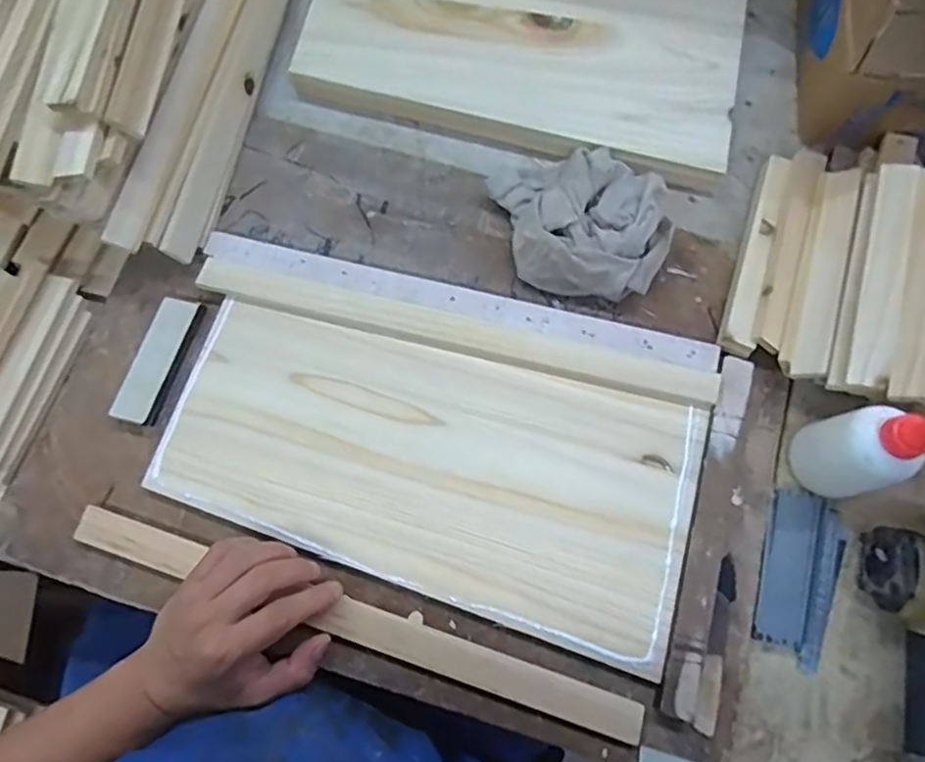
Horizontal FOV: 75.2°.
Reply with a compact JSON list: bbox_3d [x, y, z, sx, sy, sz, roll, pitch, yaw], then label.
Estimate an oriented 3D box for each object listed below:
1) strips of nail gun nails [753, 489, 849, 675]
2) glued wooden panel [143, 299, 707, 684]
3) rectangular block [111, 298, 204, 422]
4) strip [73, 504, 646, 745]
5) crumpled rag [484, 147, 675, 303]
[{"bbox_3d":[0.270,0.156,0.477,0.064,0.009,0.127,20,77,4],"label":"strips of nail gun nails"},{"bbox_3d":[-0.026,0.066,0.488,0.419,0.008,0.197,17,76,4],"label":"glued wooden panel"},{"bbox_3d":[-0.259,-0.018,0.508,0.030,0.011,0.109,18,76,4],"label":"rectangular block"},{"bbox_3d":[-0.085,0.183,0.456,0.447,0.014,0.029,18,76,4],"label":"strip"},{"bbox_3d":[0.107,-0.148,0.542,0.139,0.064,0.166,-17,77,-5],"label":"crumpled rag"}]

